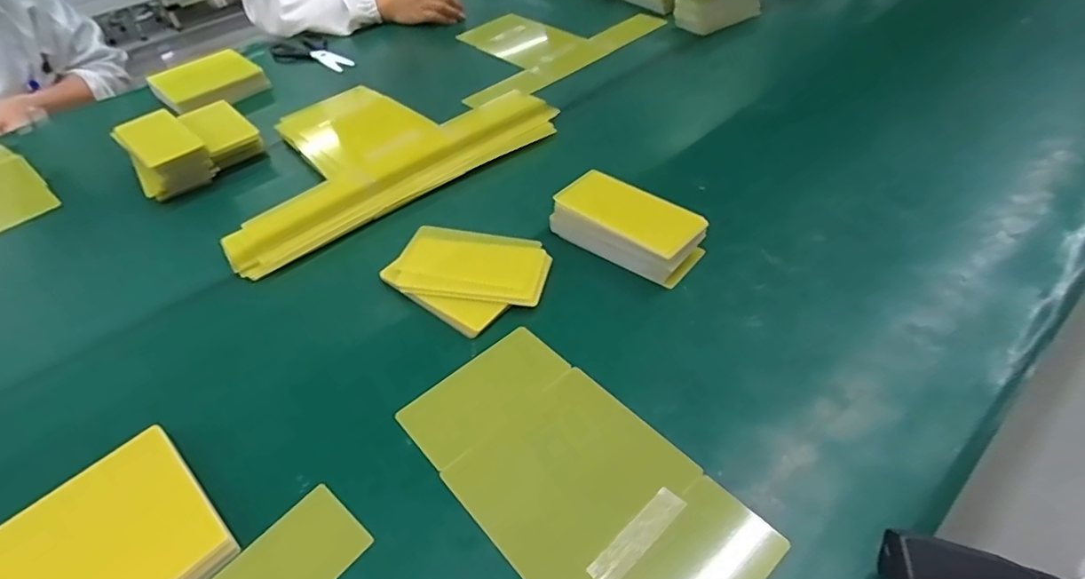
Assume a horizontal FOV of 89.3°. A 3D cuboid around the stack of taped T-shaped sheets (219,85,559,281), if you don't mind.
[{"bbox_3d":[-0.223,-0.198,0.735,0.441,0.030,0.301,-30,50,-23],"label":"stack of taped T-shaped sheets"}]

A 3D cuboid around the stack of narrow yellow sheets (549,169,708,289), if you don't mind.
[{"bbox_3d":[0.086,-0.067,0.557,0.144,0.048,0.069,30,55,30],"label":"stack of narrow yellow sheets"}]

